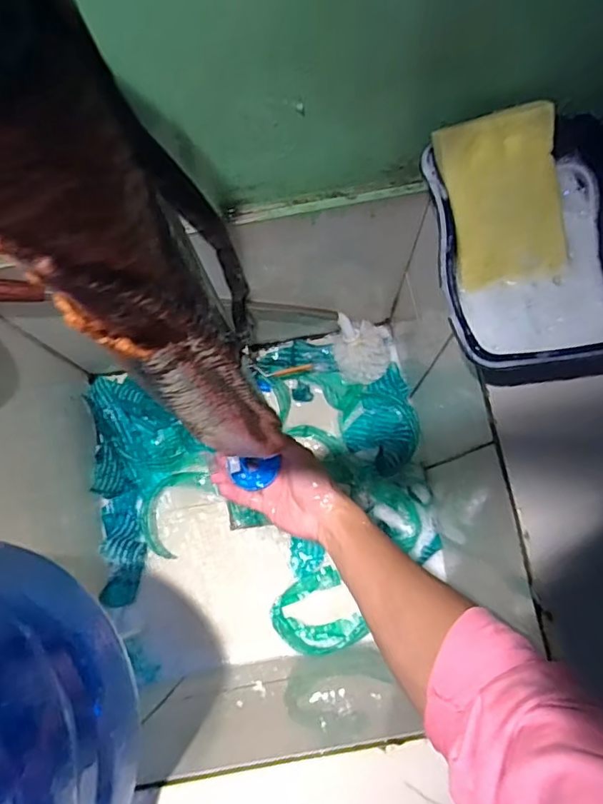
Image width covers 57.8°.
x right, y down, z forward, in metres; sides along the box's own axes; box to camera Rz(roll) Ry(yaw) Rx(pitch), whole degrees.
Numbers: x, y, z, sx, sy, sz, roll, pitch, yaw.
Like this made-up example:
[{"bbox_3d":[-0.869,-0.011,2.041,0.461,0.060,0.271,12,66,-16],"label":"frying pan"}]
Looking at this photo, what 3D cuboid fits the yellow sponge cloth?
[{"bbox_3d":[0.166,-0.162,0.443,0.090,0.011,0.130,-17,112,6],"label":"yellow sponge cloth"}]

